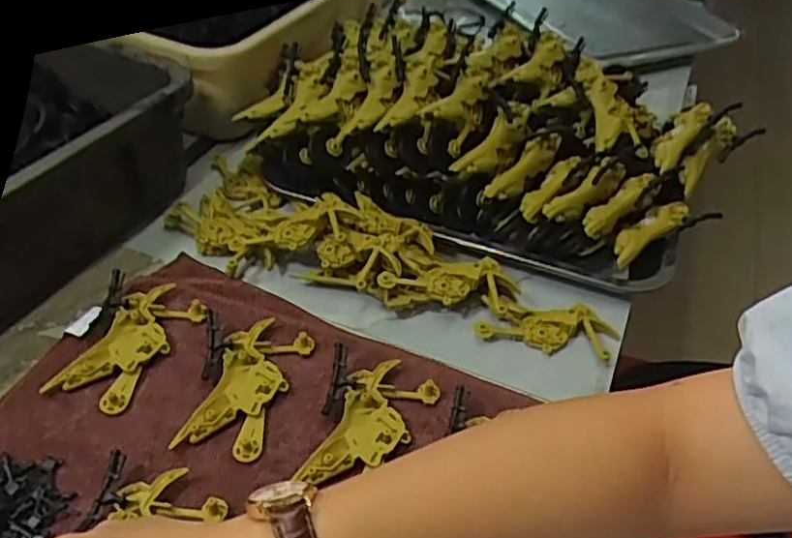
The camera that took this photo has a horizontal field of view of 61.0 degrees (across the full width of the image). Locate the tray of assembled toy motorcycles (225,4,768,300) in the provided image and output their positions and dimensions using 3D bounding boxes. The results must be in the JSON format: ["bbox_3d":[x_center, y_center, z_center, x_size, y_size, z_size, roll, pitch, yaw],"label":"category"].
[{"bbox_3d":[0.085,-0.117,0.581,0.394,0.109,0.218,18,44,14],"label":"tray of assembled toy motorcycles"}]

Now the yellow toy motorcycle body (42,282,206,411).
[{"bbox_3d":[-0.172,0.050,0.440,0.050,0.013,0.097,19,45,16],"label":"yellow toy motorcycle body"}]

